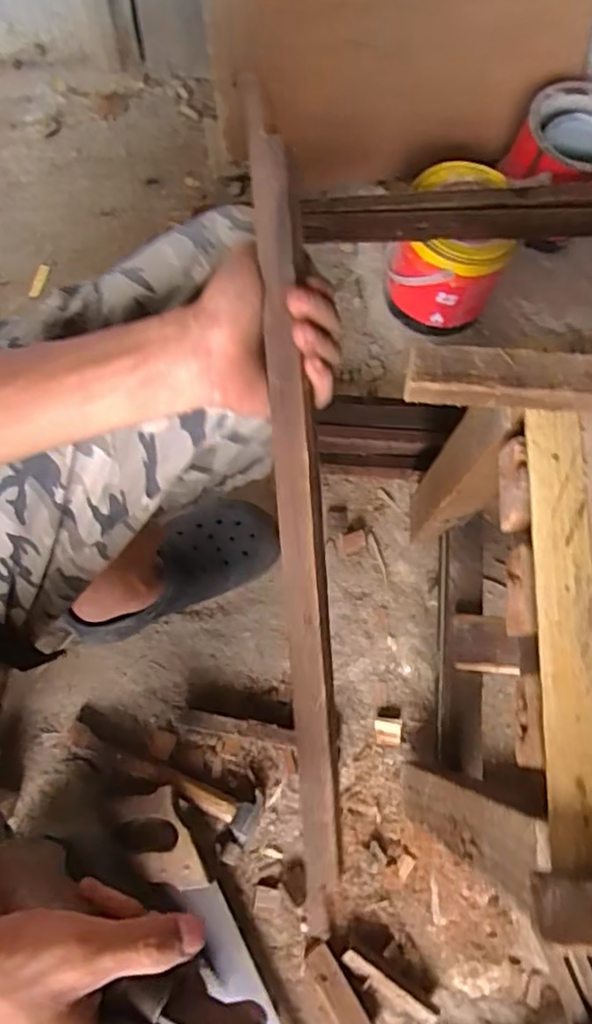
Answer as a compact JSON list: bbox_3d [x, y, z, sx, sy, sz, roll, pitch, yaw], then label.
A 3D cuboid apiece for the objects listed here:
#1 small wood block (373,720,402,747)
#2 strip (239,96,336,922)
[{"bbox_3d":[0.110,0.266,0.751,0.032,0.011,0.027,8,72,-1],"label":"small wood block"},{"bbox_3d":[0.003,0.023,0.391,0.028,0.019,0.513,-5,98,-3],"label":"strip"}]

